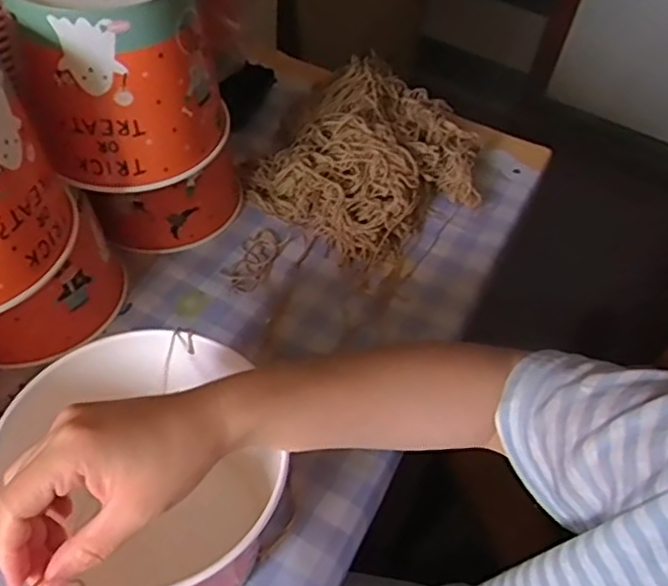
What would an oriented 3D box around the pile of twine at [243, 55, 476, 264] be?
[{"bbox_3d":[0.042,-0.148,0.706,0.220,0.067,0.248,30,54,19],"label":"pile of twine"}]

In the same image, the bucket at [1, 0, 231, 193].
[{"bbox_3d":[-0.161,-0.174,0.491,0.139,0.137,0.124,-14,54,-17],"label":"bucket"}]

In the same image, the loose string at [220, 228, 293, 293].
[{"bbox_3d":[-0.081,-0.033,0.648,0.039,0.004,0.089,23,52,14],"label":"loose string"}]

